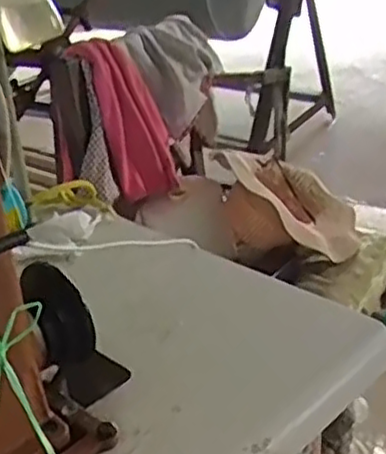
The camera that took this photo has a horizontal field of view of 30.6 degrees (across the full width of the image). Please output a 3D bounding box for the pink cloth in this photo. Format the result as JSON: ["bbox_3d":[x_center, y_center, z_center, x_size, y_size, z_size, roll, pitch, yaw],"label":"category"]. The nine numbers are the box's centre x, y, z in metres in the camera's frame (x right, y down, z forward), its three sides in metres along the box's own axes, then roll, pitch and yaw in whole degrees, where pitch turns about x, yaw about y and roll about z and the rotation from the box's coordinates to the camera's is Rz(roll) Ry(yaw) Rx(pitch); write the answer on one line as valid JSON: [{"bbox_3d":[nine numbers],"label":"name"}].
[{"bbox_3d":[-0.117,-0.194,1.260,0.061,0.296,0.109,-10,17,41],"label":"pink cloth"}]

